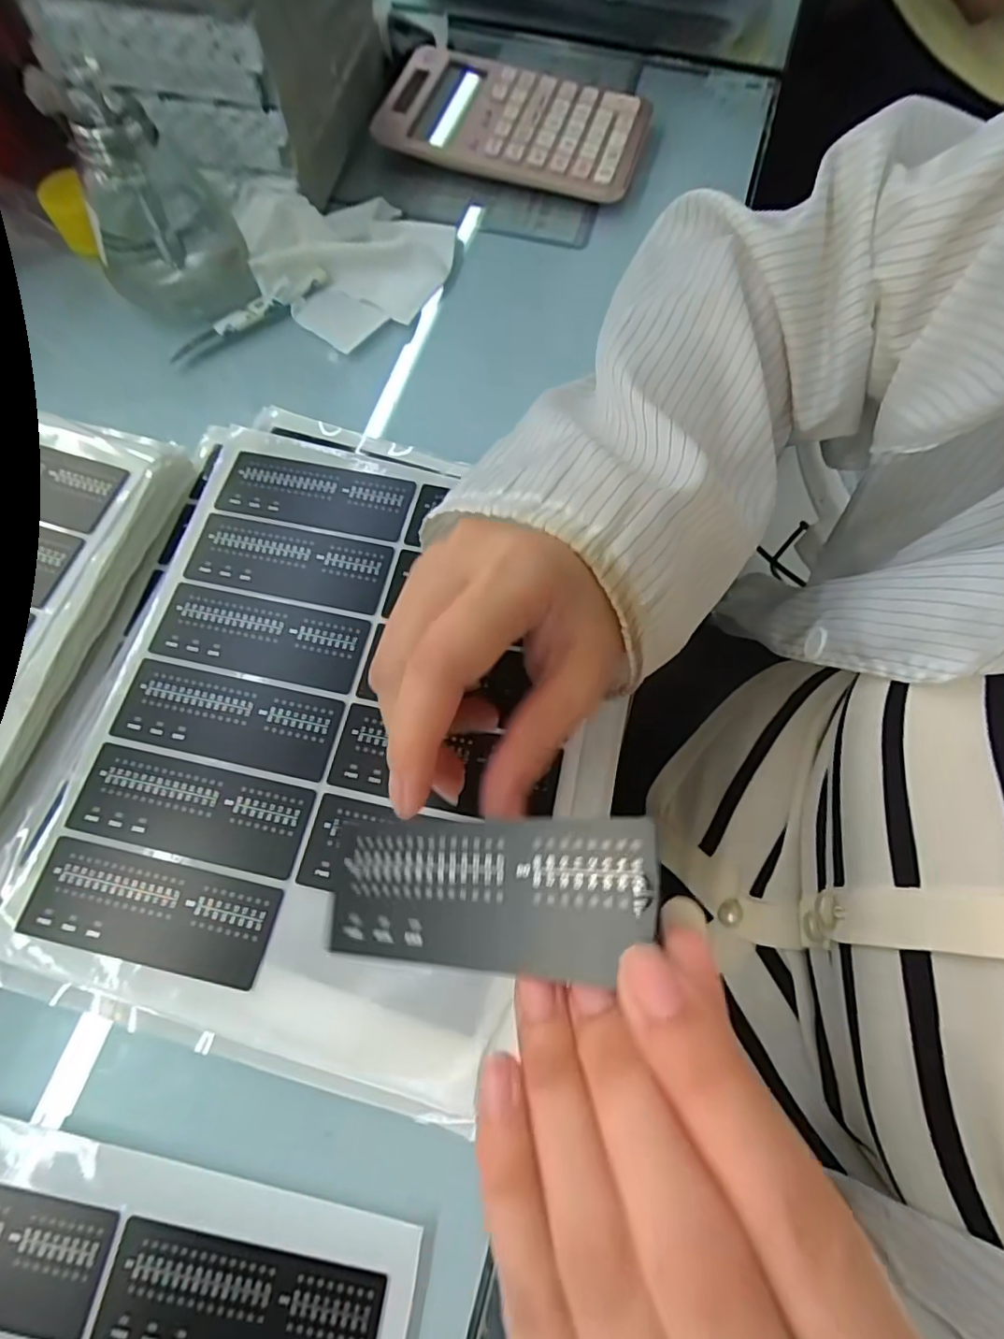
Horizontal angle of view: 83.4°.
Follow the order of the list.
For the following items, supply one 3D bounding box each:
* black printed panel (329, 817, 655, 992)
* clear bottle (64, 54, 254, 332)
[{"bbox_3d":[-0.006,0.057,0.144,0.090,0.004,0.036,-10,70,24],"label":"black printed panel"},{"bbox_3d":[-0.199,-0.265,0.318,0.080,0.093,0.070,-25,75,-10],"label":"clear bottle"}]

